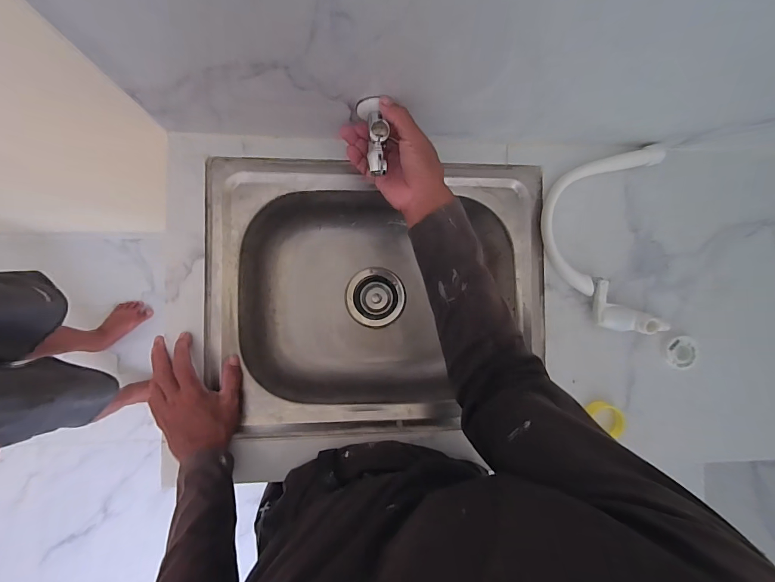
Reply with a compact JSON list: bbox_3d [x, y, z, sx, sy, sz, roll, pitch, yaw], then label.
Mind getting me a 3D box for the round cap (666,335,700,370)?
[{"bbox_3d":[0.468,0.098,0.574,0.045,0.014,0.051,15,88,-4],"label":"round cap"}]

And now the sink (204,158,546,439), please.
[{"bbox_3d":[-0.013,0.007,0.615,0.503,0.159,0.402,0,90,-3],"label":"sink"}]

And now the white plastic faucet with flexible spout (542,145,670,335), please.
[{"bbox_3d":[0.341,-0.086,0.555,0.195,0.043,0.293,4,90,-3],"label":"white plastic faucet with flexible spout"}]

